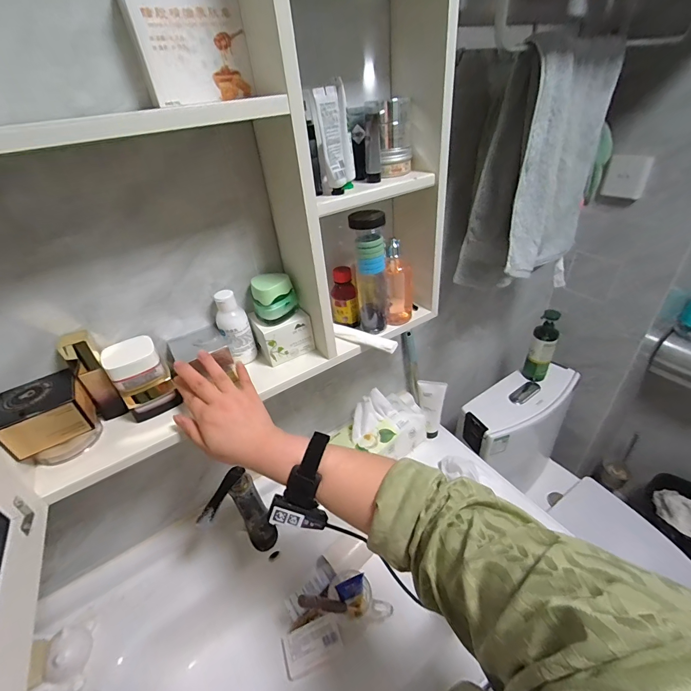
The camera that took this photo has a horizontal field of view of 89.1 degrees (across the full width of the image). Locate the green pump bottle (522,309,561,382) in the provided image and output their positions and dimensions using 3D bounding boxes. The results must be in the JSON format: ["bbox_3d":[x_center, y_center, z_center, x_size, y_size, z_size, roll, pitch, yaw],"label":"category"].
[{"bbox_3d":[0.519,0.008,0.927,0.058,0.216,0.050,18,42,29],"label":"green pump bottle"}]

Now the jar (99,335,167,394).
[{"bbox_3d":[-0.274,0.023,0.457,0.062,0.045,0.054,-25,40,-23],"label":"jar"}]

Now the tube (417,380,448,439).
[{"bbox_3d":[0.187,0.142,0.772,0.056,0.158,0.029,4,37,14],"label":"tube"}]

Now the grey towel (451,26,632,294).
[{"bbox_3d":[0.329,-0.289,0.614,0.297,0.355,0.138,-31,43,-30],"label":"grey towel"}]

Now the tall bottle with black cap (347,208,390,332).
[{"bbox_3d":[0.040,-0.109,0.542,0.046,0.191,0.039,4,37,14],"label":"tall bottle with black cap"}]

